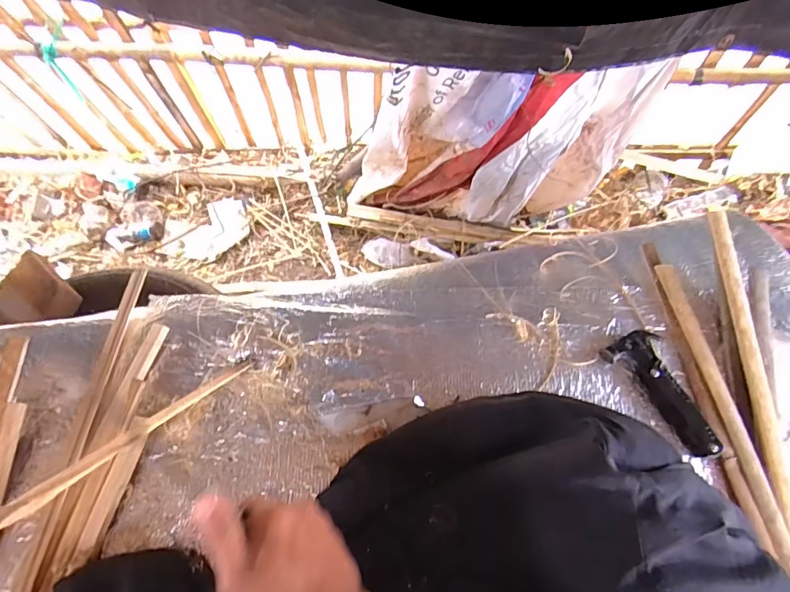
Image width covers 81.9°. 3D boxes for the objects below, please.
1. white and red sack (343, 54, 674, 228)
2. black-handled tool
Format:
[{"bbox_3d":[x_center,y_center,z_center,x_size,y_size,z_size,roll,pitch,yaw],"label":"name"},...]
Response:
[{"bbox_3d":[0.214,-0.337,1.069,0.638,0.462,0.139,4,70,1],"label":"white and red sack"},{"bbox_3d":[0.319,0.115,0.536,0.074,0.016,0.154,-21,69,-10],"label":"black-handled tool"}]

